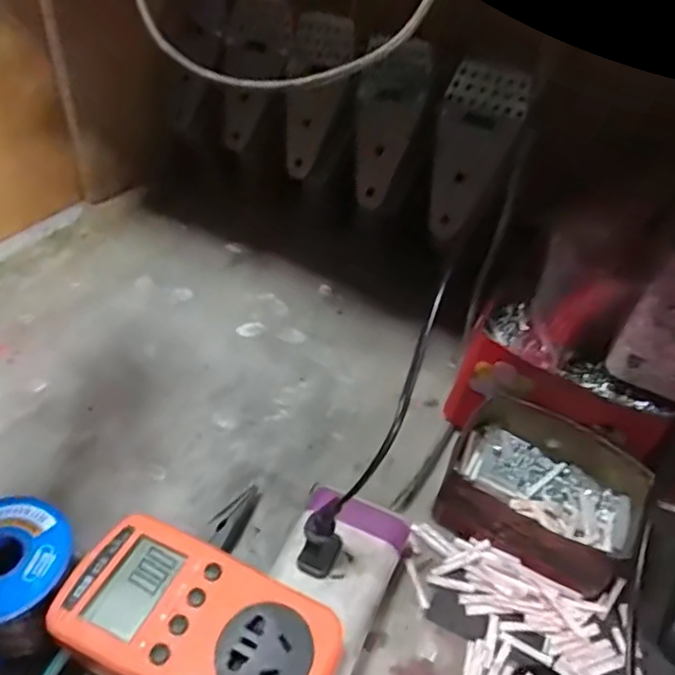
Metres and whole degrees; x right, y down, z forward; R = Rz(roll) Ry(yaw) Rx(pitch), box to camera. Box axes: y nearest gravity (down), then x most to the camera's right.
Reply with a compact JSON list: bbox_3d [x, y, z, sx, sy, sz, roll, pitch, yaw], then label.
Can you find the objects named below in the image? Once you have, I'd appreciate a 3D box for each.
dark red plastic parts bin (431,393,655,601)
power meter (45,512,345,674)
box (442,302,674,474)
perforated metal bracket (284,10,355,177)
[{"bbox_3d":[0.129,0.098,0.372,0.118,0.049,0.103,21,45,15],"label":"dark red plastic parts bin"},{"bbox_3d":[-0.064,0.135,0.275,0.126,0.032,0.066,21,45,15],"label":"power meter"},{"bbox_3d":[0.147,0.043,0.411,0.132,0.083,0.065,21,45,16],"label":"box"},{"bbox_3d":[-0.022,-0.217,0.538,0.058,0.138,0.020,15,14,9],"label":"perforated metal bracket"}]

